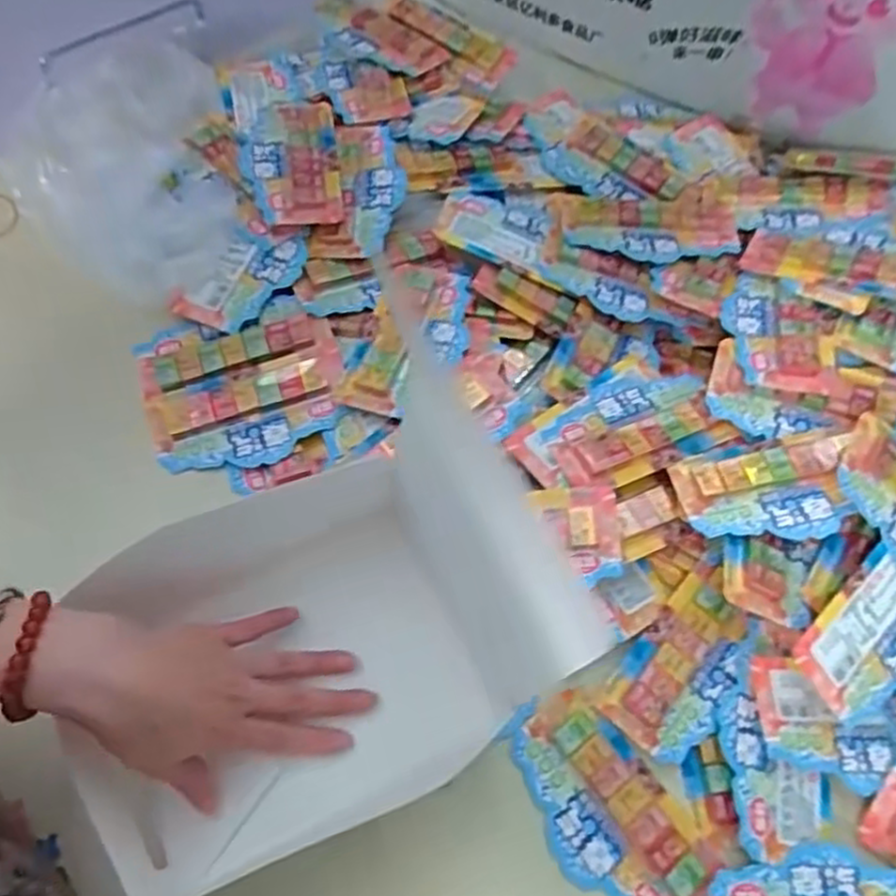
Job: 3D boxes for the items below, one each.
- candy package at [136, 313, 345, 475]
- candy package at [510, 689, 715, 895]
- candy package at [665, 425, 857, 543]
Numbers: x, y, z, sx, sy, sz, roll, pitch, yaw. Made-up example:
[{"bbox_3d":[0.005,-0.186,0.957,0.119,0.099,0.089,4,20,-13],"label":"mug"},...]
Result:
[{"bbox_3d":[-0.151,-0.042,0.546,0.145,0.010,0.107,-16,70,-7],"label":"candy package"},{"bbox_3d":[0.098,0.227,0.459,0.078,0.013,0.146,-36,73,-14],"label":"candy package"},{"bbox_3d":[0.225,0.029,0.509,0.125,0.026,0.073,-12,69,-5],"label":"candy package"}]

